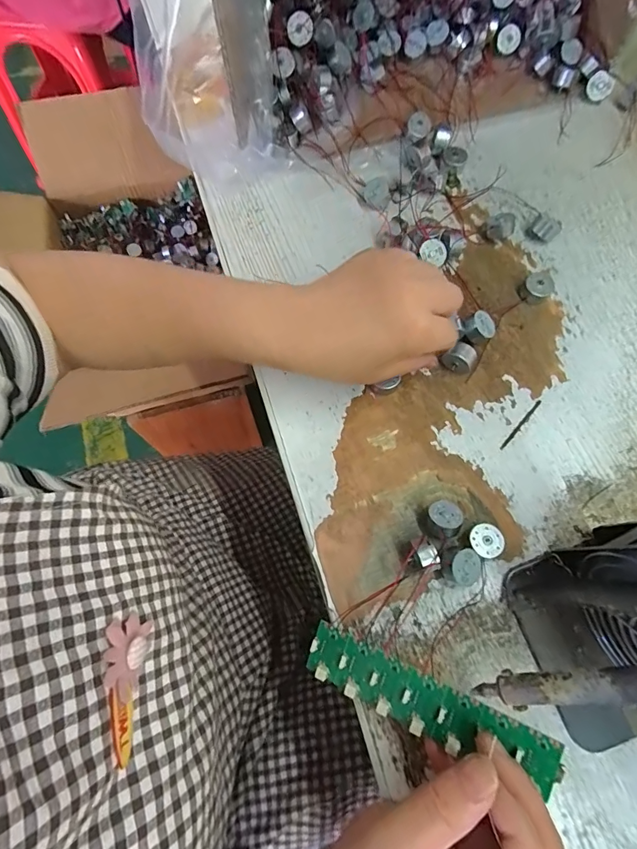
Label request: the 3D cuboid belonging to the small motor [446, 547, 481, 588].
[{"bbox_3d":[0.097,0.094,0.271,0.023,0.022,0.025,0,72,0],"label":"small motor"}]

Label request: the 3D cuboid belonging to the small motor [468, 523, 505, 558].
[{"bbox_3d":[0.114,0.080,0.279,0.022,0.014,0.022,0,72,0],"label":"small motor"}]

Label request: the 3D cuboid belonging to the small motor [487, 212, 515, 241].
[{"bbox_3d":[0.162,-0.175,0.361,0.022,0.019,0.018,27,74,9],"label":"small motor"}]

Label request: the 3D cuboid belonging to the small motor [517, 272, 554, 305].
[{"bbox_3d":[0.184,-0.115,0.342,0.021,0.016,0.022,0,72,0],"label":"small motor"}]

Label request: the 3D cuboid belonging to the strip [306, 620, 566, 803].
[{"bbox_3d":[0.058,0.155,0.226,0.135,0.009,0.030,15,72,21],"label":"strip"}]

